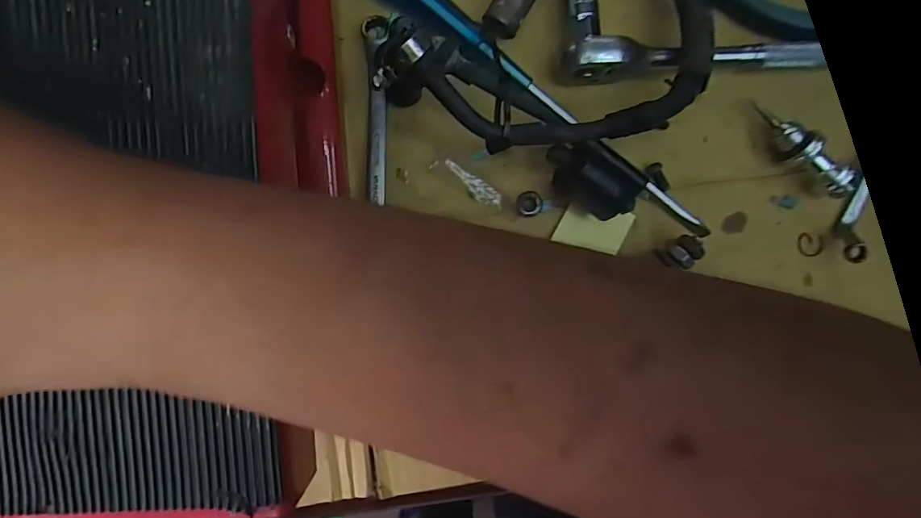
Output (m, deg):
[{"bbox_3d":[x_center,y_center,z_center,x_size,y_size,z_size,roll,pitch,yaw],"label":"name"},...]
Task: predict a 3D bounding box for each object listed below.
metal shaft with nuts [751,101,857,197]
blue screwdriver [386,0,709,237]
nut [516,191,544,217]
[{"bbox_3d":[0.221,-0.071,0.323,0.019,0.019,0.078,-43,82,-1],"label":"metal shaft with nuts"},{"bbox_3d":[0.041,-0.108,0.308,0.293,0.023,0.026,39,90,-5],"label":"blue screwdriver"},{"bbox_3d":[0.045,-0.036,0.324,0.017,0.004,0.016,-7,94,-4],"label":"nut"}]

